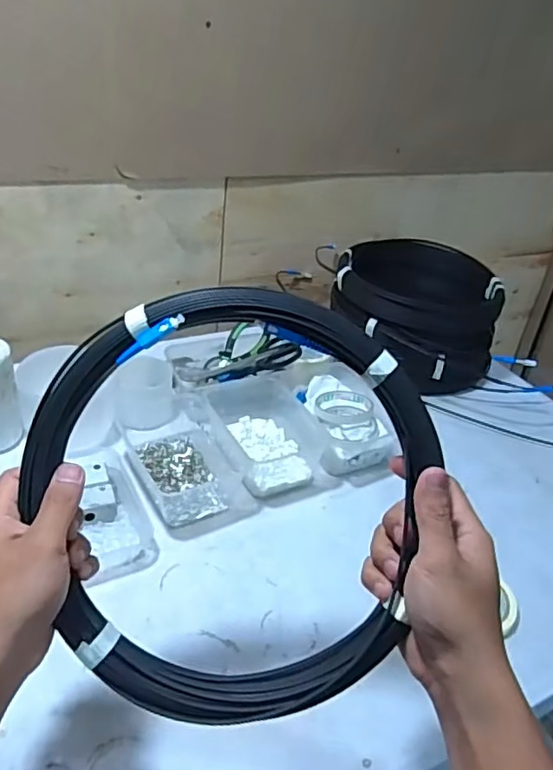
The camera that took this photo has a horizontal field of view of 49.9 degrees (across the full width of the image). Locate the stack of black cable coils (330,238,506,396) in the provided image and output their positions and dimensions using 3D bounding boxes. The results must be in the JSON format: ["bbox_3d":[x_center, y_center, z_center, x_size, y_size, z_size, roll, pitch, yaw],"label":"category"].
[{"bbox_3d":[0.235,-0.129,1.040,0.277,0.165,0.298,8,33,0],"label":"stack of black cable coils"}]

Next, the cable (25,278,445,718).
[{"bbox_3d":[-0.035,0.074,0.393,0.262,0.275,0.025,17,-5,0],"label":"cable"}]

